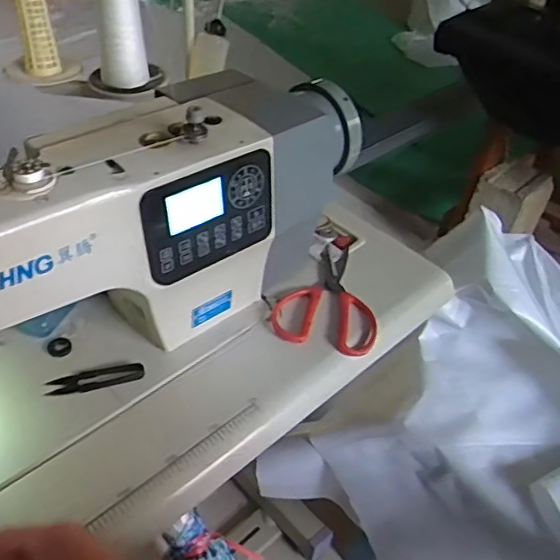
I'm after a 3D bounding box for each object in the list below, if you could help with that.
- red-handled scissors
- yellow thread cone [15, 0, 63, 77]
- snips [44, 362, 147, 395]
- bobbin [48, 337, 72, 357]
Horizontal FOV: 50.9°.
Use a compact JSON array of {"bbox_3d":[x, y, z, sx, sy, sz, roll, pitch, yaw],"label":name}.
[{"bbox_3d":[0.062,0.015,0.734,0.121,0.008,0.179,11,43,5],"label":"red-handled scissors"},{"bbox_3d":[-0.364,-0.390,0.868,0.051,0.162,0.043,-15,47,-22],"label":"yellow thread cone"},{"bbox_3d":[-0.192,0.102,0.615,0.097,0.005,0.025,-8,45,-15],"label":"snips"},{"bbox_3d":[-0.241,0.072,0.642,0.024,0.004,0.028,-11,46,-19],"label":"bobbin"}]

